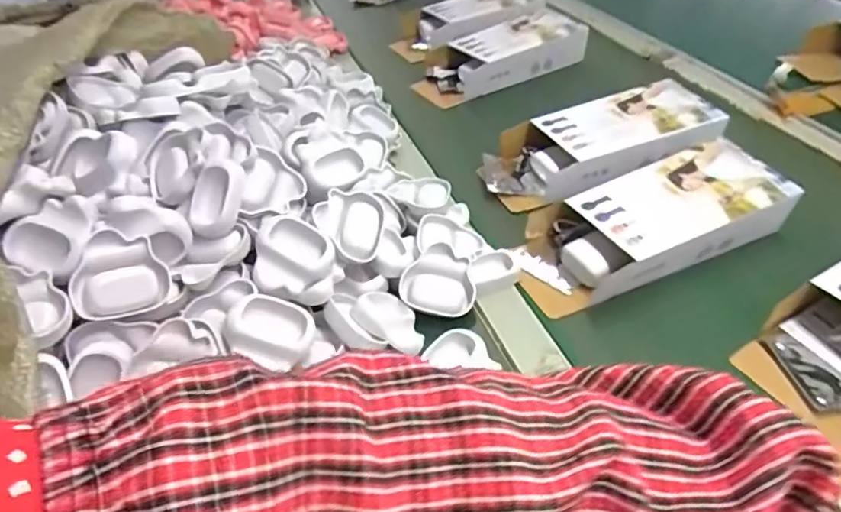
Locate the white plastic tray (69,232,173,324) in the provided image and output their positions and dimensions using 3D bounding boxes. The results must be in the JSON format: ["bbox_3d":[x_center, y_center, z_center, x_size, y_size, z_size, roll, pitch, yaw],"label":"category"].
[{"bbox_3d":[-0.220,0.015,0.400,0.061,0.061,0.023,-25,8,-27],"label":"white plastic tray"}]

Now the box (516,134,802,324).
[{"bbox_3d":[0.210,-0.030,0.514,0.249,0.072,0.113,-12,46,-13],"label":"box"}]

